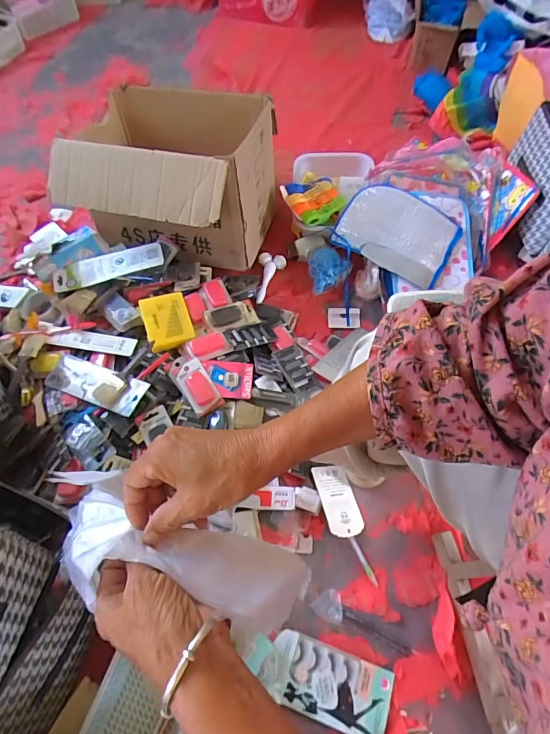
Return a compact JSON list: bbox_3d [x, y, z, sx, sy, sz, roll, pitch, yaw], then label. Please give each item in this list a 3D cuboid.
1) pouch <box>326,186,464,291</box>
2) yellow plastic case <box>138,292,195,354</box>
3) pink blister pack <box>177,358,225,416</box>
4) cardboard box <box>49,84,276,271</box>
[{"bbox_3d":[0.282,-0.313,0.958,0.262,0.060,0.206,24,66,15],"label":"pouch"},{"bbox_3d":[-0.221,-0.094,0.840,0.090,0.025,0.114,-11,68,-21],"label":"yellow plastic case"},{"bbox_3d":[-0.147,0.035,0.776,0.057,0.019,0.106,-31,65,-12],"label":"pink blister pack"},{"bbox_3d":[-0.219,-0.421,0.929,0.376,0.269,0.353,11,64,9],"label":"cardboard box"}]

